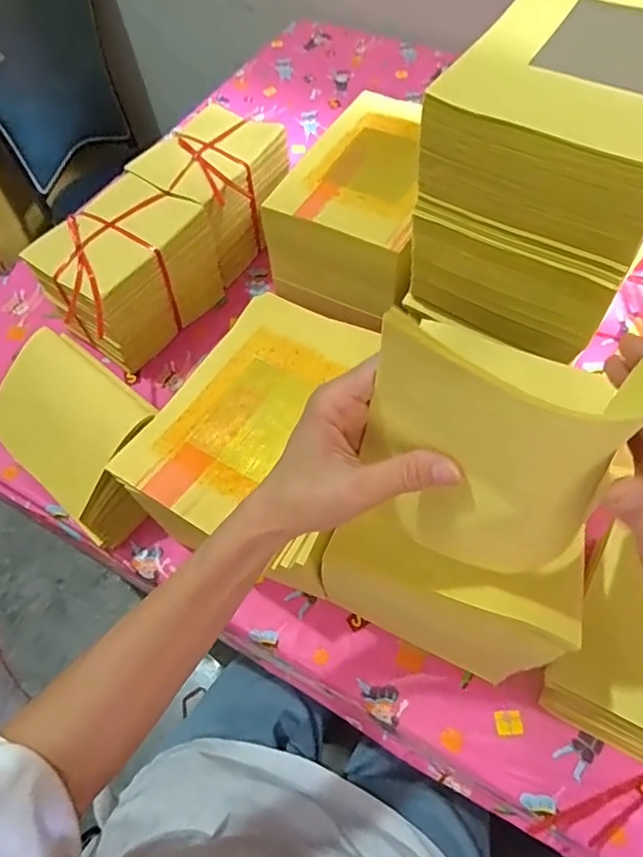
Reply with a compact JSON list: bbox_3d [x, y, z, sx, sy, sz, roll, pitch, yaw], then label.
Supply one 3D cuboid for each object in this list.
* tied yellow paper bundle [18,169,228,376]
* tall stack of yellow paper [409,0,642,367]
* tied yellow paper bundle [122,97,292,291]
[{"bbox_3d":[-0.212,-0.177,0.638,0.124,0.130,0.178,32,66,19],"label":"tied yellow paper bundle"},{"bbox_3d":[0.201,-0.219,0.464,0.157,0.182,0.230,27,64,17],"label":"tall stack of yellow paper"},{"bbox_3d":[-0.128,-0.296,0.701,0.121,0.126,0.161,30,65,19],"label":"tied yellow paper bundle"}]

